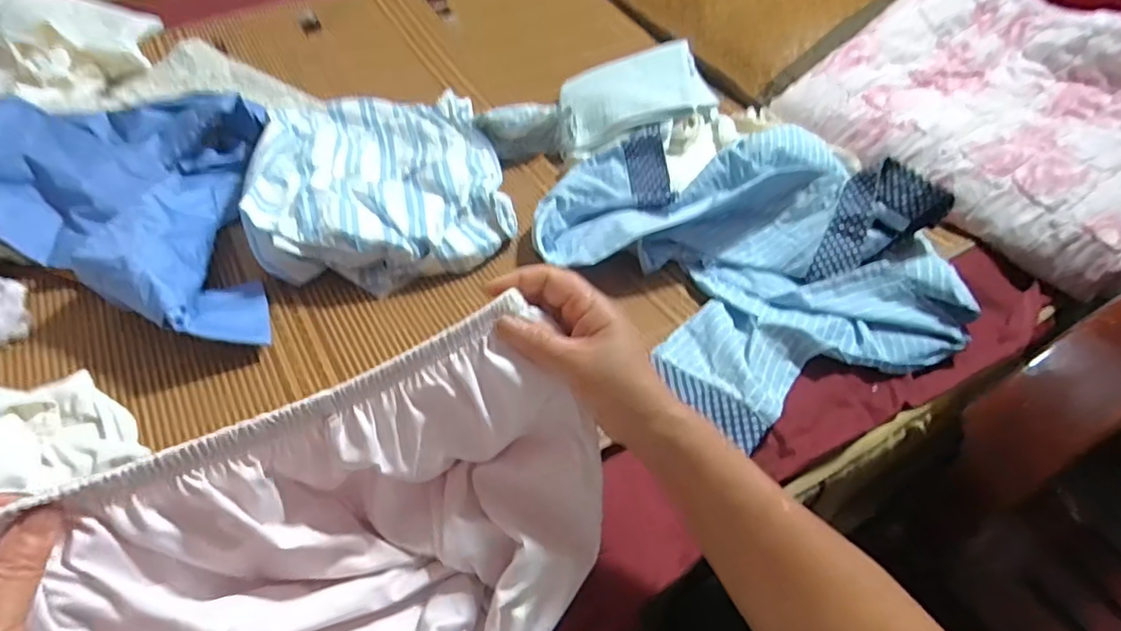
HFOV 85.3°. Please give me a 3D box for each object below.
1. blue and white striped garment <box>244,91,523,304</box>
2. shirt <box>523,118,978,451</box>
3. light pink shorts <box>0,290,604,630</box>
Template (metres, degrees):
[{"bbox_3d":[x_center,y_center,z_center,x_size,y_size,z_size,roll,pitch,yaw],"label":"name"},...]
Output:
[{"bbox_3d":[-0.212,-0.172,0.722,0.272,0.086,0.331,-10,51,-10],"label":"blue and white striped garment"},{"bbox_3d":[0.189,-0.080,0.632,0.349,0.090,0.396,-26,55,-22],"label":"shirt"},{"bbox_3d":[-0.094,0.152,0.359,0.287,0.164,0.175,-28,56,-23],"label":"light pink shorts"}]

